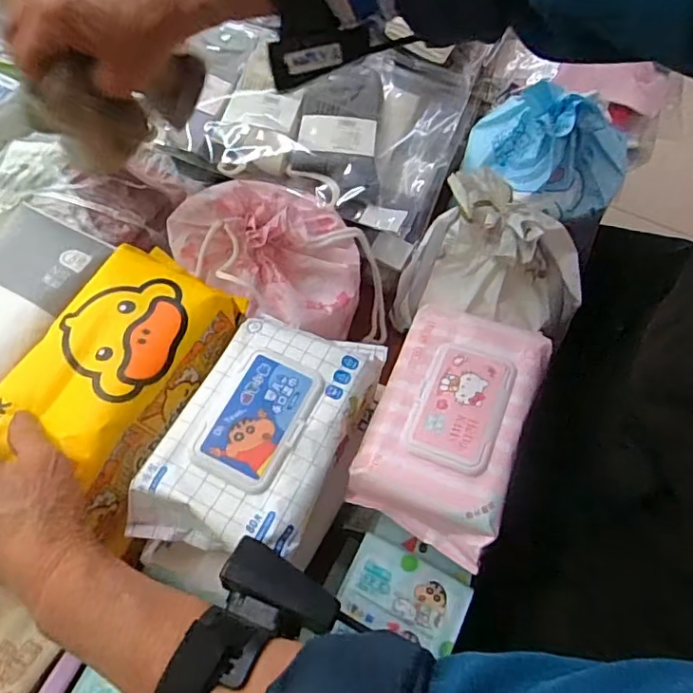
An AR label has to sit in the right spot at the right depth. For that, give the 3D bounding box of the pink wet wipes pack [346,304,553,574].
[{"bbox_3d":[0.080,0.057,0.417,0.112,0.059,0.179,23,64,8],"label":"pink wet wipes pack"}]

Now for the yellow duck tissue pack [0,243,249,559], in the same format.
[{"bbox_3d":[-0.167,0.015,0.403,0.111,0.048,0.203,22,64,7],"label":"yellow duck tissue pack"}]

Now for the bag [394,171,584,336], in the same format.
[{"bbox_3d":[0.127,-0.071,0.475,0.151,0.132,0.109,10,63,1],"label":"bag"}]

